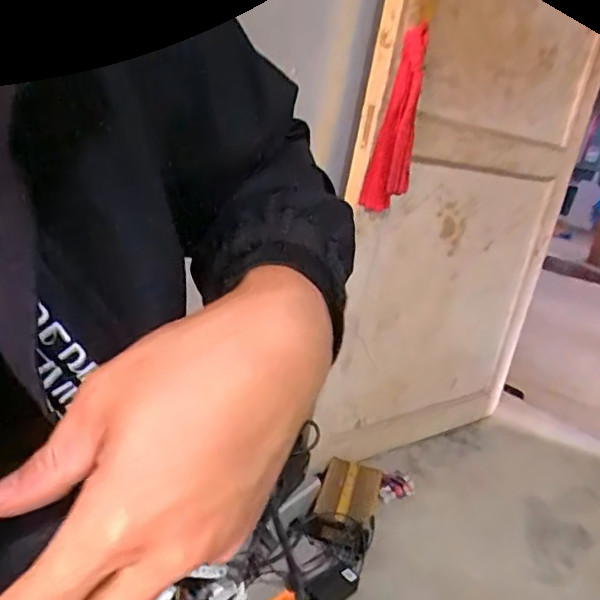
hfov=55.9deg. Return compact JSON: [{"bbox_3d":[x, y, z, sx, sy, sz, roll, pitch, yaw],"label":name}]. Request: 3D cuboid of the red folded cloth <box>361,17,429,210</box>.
[{"bbox_3d":[0.203,-0.351,1.119,0.080,0.356,0.023,15,3,-3],"label":"red folded cloth"}]

